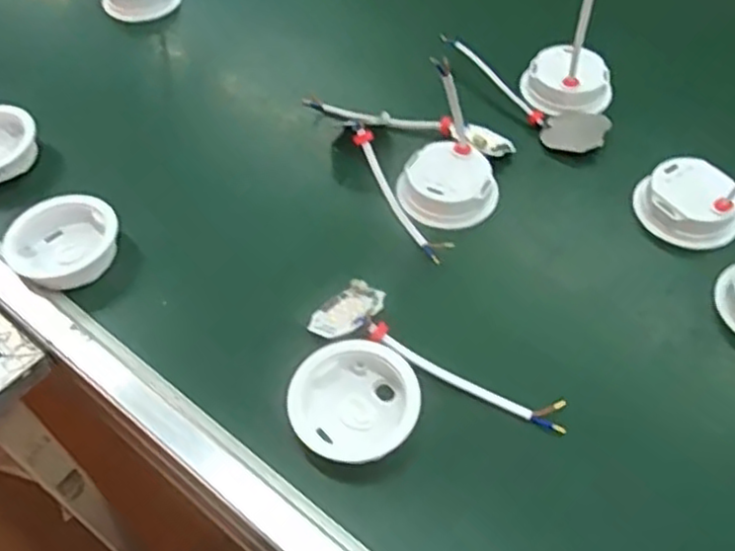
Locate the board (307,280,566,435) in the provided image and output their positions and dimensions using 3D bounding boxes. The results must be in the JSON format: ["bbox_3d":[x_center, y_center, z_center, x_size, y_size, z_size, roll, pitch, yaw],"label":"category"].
[{"bbox_3d":[0.039,0.050,0.420,0.159,0.025,0.045,29,60,21],"label":"board"}]

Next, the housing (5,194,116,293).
[{"bbox_3d":[-0.205,-0.020,0.483,0.070,0.031,0.064,-1,54,1],"label":"housing"}]

